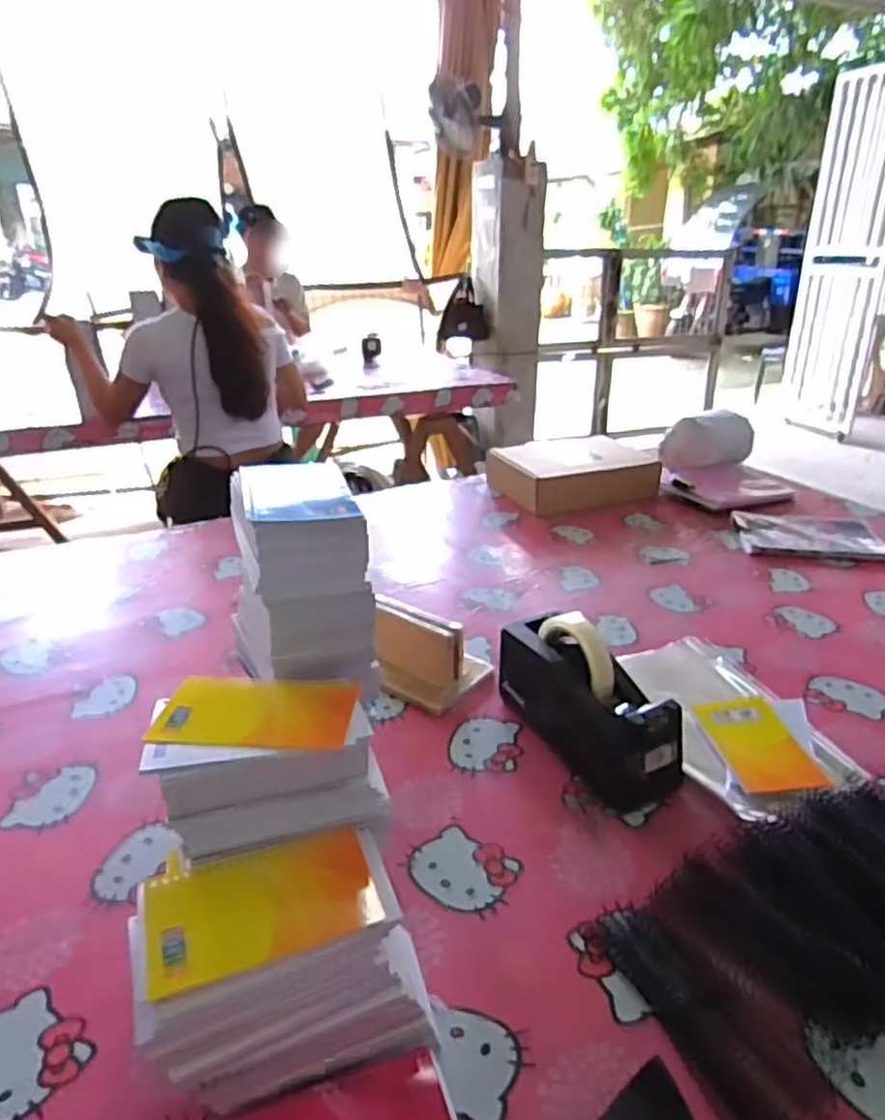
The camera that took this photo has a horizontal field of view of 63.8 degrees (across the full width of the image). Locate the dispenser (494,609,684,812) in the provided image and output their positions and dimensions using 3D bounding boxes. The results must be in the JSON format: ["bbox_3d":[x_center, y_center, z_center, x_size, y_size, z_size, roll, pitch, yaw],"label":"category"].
[{"bbox_3d":[0.137,0.127,0.684,0.067,0.125,0.194,-14,28,-28],"label":"dispenser"}]

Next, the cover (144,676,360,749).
[{"bbox_3d":[-0.125,0.102,0.488,0.126,0.007,0.078,0,25,2],"label":"cover"}]

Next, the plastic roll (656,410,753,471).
[{"bbox_3d":[0.552,-0.255,1.498,0.188,0.099,0.109,-17,29,-32],"label":"plastic roll"}]

